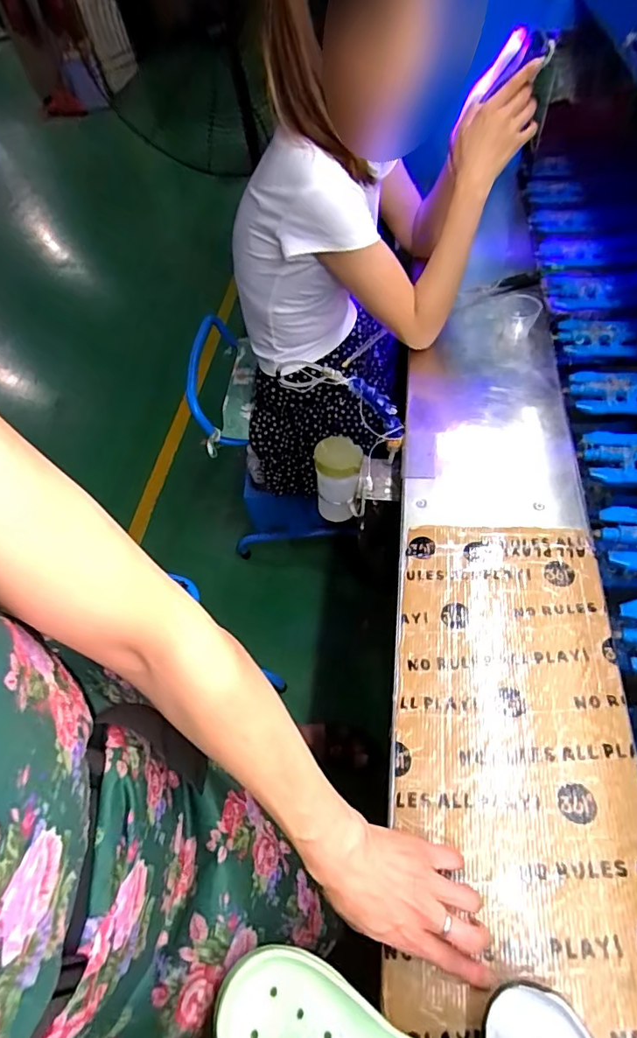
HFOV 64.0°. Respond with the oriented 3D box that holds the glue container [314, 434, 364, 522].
[{"bbox_3d":[0.035,-0.062,0.834,0.074,0.130,0.078,-2,54,7],"label":"glue container"}]

